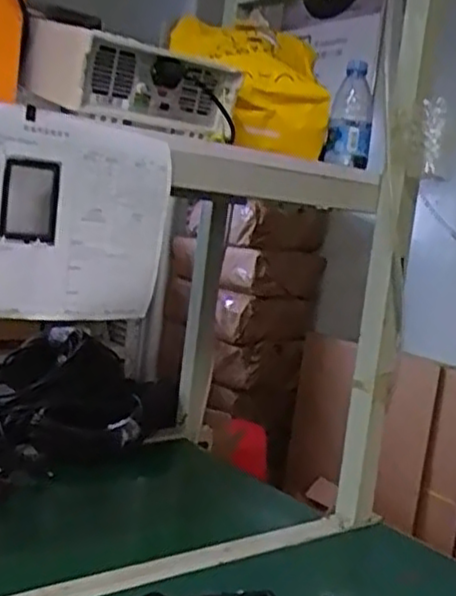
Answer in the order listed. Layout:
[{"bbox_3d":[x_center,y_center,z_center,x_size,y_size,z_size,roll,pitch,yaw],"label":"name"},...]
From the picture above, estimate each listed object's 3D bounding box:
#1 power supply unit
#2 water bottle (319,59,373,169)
[{"bbox_3d":[-0.115,-0.247,0.852,0.219,0.083,0.143,0,9,-45],"label":"power supply unit"},{"bbox_3d":[0.175,-0.261,1.024,0.063,0.143,0.054,8,7,10],"label":"water bottle"}]

